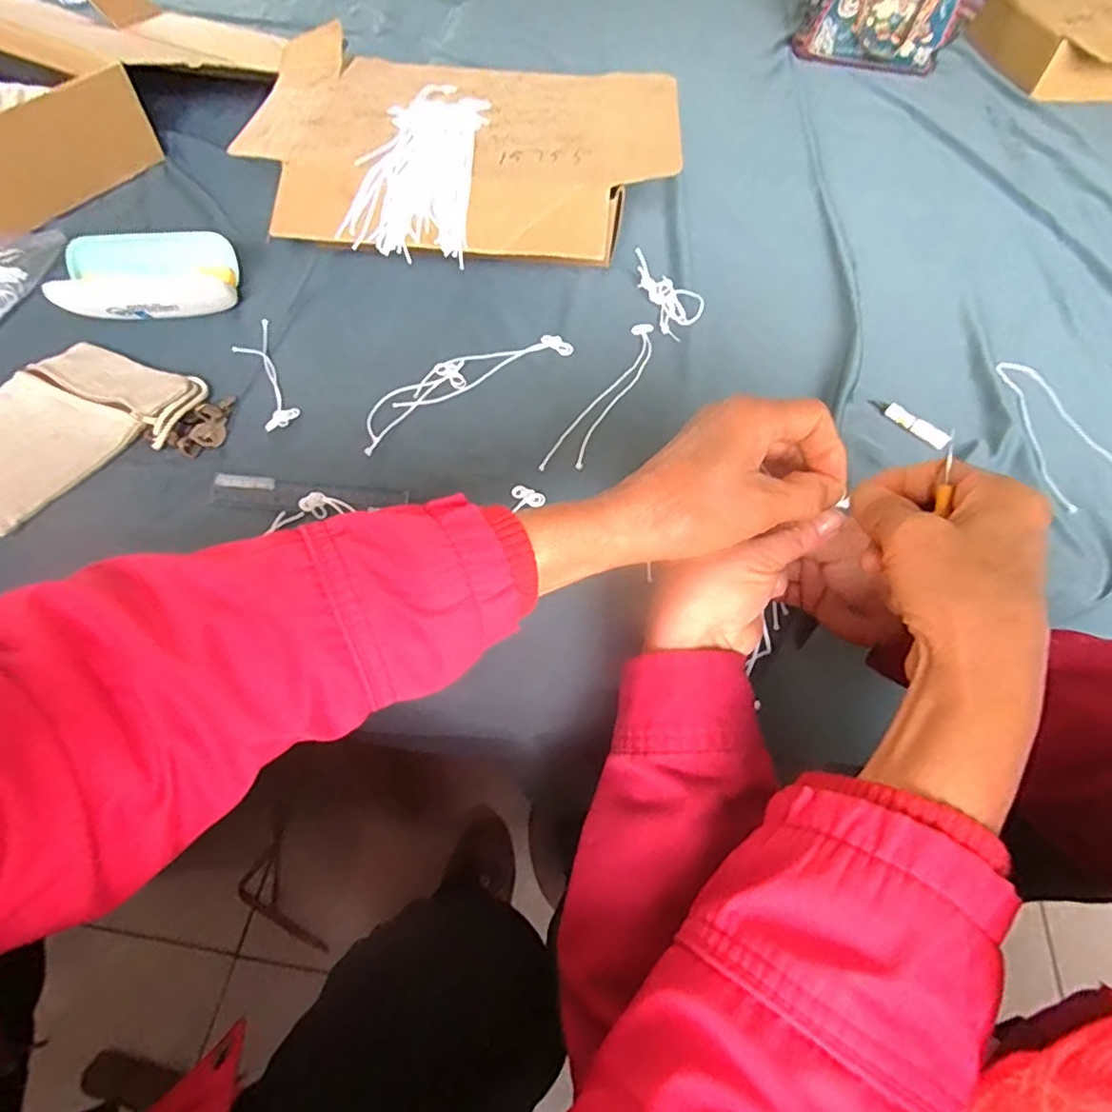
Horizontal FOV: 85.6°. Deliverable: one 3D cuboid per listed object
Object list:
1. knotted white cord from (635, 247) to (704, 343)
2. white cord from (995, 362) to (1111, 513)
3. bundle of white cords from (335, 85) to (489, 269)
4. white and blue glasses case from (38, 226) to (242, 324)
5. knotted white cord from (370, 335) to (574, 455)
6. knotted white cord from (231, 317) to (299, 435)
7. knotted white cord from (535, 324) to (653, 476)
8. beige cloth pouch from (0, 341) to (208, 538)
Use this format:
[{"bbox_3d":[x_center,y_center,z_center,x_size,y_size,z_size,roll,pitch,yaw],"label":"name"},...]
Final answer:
[{"bbox_3d":[0.118,-0.273,0.626,0.057,0.018,0.109,-22,74,-16],"label":"knotted white cord"},{"bbox_3d":[0.481,-0.125,0.585,0.083,0.004,0.189,-6,58,-7],"label":"white cord"},{"bbox_3d":[-0.127,-0.403,0.618,0.115,0.041,0.257,8,57,3],"label":"bundle of white cords"},{"bbox_3d":[-0.401,-0.274,0.596,0.157,0.058,0.086,-8,59,-8],"label":"white and blue glasses case"},{"bbox_3d":[-0.086,-0.161,0.549,0.217,0.006,0.052,-33,65,-21],"label":"knotted white cord"},{"bbox_3d":[-0.271,-0.173,0.555,0.039,0.012,0.163,-23,62,-16],"label":"knotted white cord"},{"bbox_3d":[0.048,-0.150,0.554,0.033,0.004,0.214,24,60,12],"label":"knotted white cord"},{"bbox_3d":[-0.423,-0.107,0.504,0.154,0.014,0.198,24,60,11],"label":"beige cloth pouch"}]

